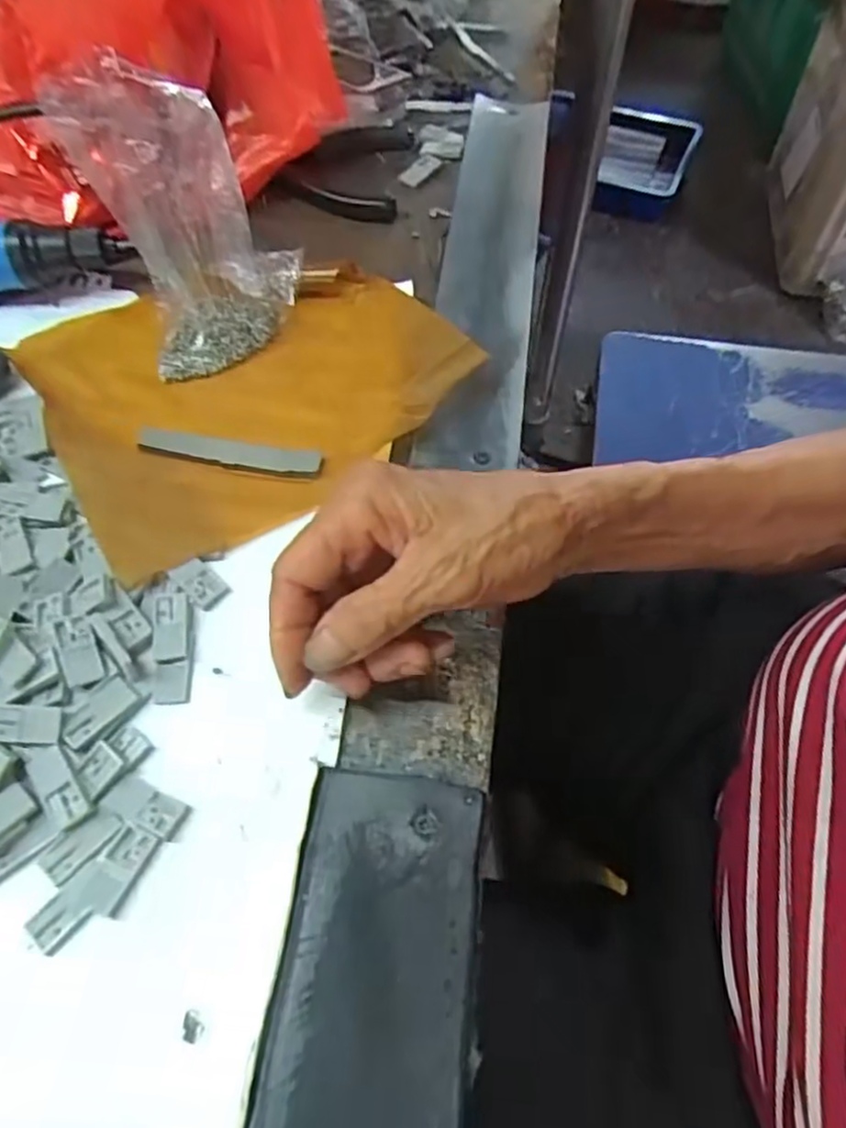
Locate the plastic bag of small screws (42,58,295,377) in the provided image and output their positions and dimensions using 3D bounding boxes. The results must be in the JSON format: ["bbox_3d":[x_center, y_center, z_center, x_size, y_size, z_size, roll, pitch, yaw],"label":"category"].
[{"bbox_3d":[-0.110,-0.168,0.347,0.086,0.103,0.079,-26,63,-16],"label":"plastic bag of small screws"}]

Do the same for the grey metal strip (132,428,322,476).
[{"bbox_3d":[-0.094,-0.054,0.340,0.092,0.005,0.015,10,59,5],"label":"grey metal strip"}]

